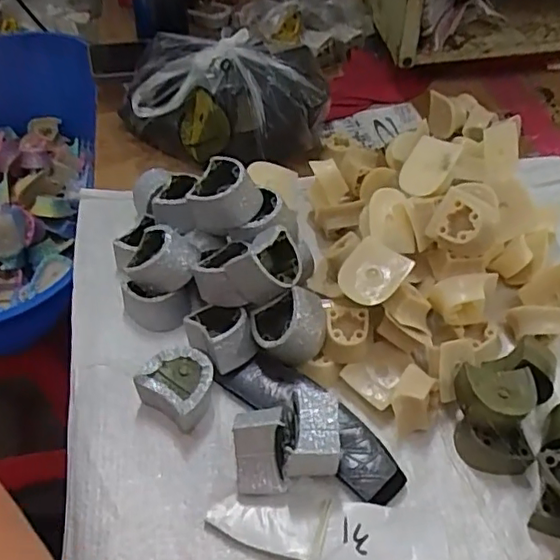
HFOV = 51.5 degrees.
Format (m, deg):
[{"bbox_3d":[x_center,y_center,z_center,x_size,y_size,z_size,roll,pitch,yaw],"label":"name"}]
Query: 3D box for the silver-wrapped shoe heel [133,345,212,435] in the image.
[{"bbox_3d":[-0.071,0.075,0.417,0.050,0.032,0.043,26,54,20],"label":"silver-wrapped shoe heel"}]

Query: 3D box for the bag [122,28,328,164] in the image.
[{"bbox_3d":[-0.063,-0.195,0.605,0.213,0.091,0.144,24,53,18],"label":"bag"}]

